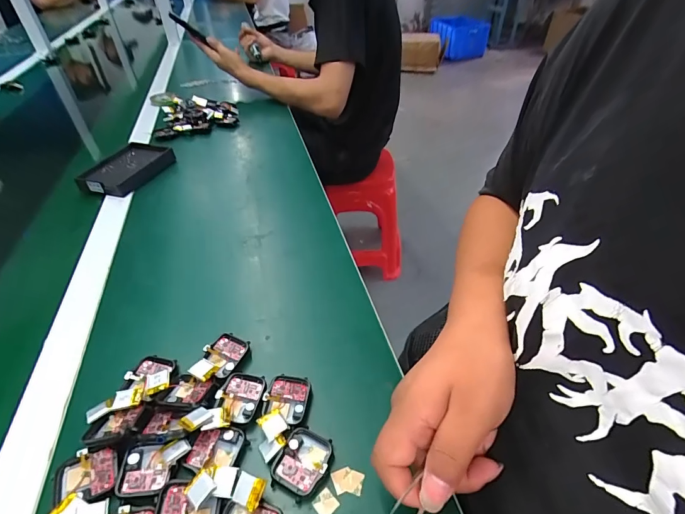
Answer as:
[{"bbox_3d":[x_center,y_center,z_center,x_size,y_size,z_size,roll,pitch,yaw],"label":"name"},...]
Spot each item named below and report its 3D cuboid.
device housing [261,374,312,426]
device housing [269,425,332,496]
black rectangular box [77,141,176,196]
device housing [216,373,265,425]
[{"bbox_3d":[-0.048,0.123,0.318,0.037,0.008,0.041,4,42,5],"label":"device housing"},{"bbox_3d":[-0.030,0.158,0.282,0.038,0.011,0.045,18,45,20],"label":"device housing"},{"bbox_3d":[-0.369,-0.152,0.618,0.098,0.026,0.142,10,43,12],"label":"black rectangular box"},{"bbox_3d":[-0.090,0.122,0.318,0.037,0.009,0.041,5,42,6],"label":"device housing"}]

